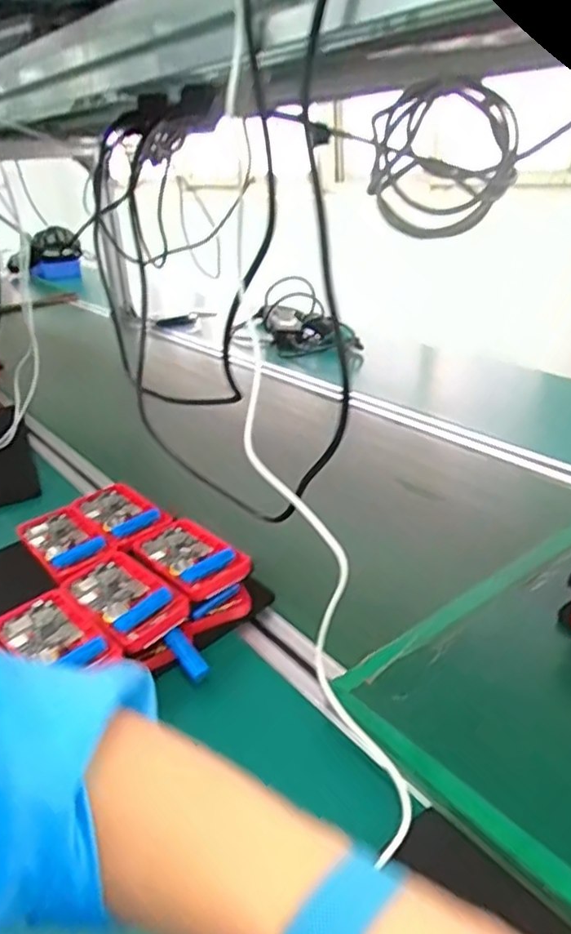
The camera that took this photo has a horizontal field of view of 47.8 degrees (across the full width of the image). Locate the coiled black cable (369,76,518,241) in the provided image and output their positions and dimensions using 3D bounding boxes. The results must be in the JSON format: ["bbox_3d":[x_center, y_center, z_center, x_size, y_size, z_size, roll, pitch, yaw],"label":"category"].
[{"bbox_3d":[0.157,-0.300,0.648,0.148,0.137,0.053,-10,28,-12],"label":"coiled black cable"}]

